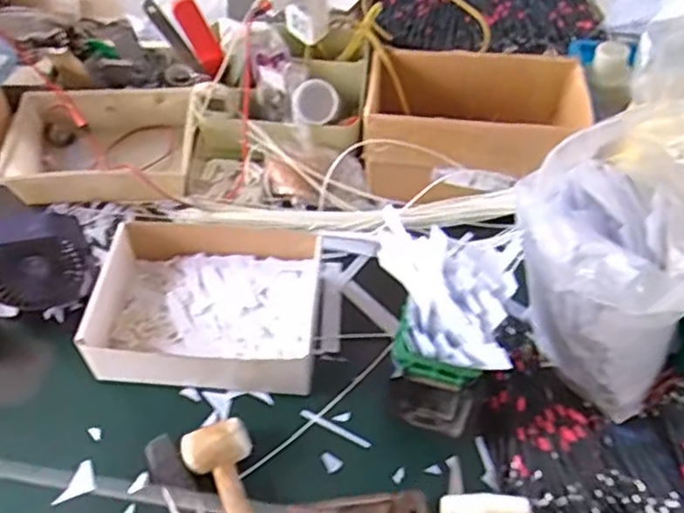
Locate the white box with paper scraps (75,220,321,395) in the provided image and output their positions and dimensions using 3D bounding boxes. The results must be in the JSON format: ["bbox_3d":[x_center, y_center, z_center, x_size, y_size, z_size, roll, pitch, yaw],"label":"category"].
[{"bbox_3d":[-0.149,0.048,0.775,0.243,0.066,0.211,2,53,0],"label":"white box with paper scraps"}]

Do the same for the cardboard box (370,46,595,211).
[{"bbox_3d":[0.167,-0.166,0.903,0.282,0.130,0.166,3,53,1],"label":"cardboard box"}]

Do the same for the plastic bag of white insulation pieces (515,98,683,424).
[{"bbox_3d":[0.288,-0.009,0.696,0.196,0.232,0.226,32,60,20],"label":"plastic bag of white insulation pieces"}]

